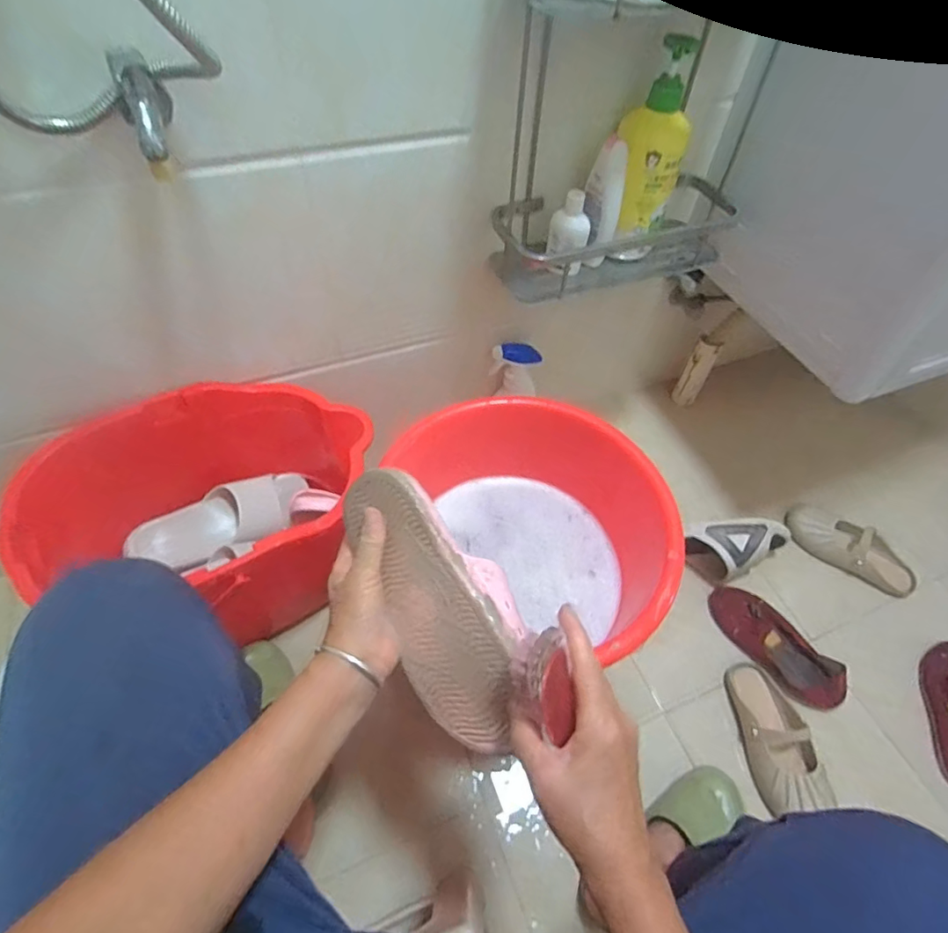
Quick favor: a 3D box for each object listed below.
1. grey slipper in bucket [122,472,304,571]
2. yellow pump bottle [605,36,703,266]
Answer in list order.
[{"bbox_3d":[-0.383,0.087,0.819,0.268,0.064,0.101,-27,60,-21],"label":"grey slipper in bucket"},{"bbox_3d":[0.222,-0.383,0.678,0.080,0.243,0.069,2,54,-2],"label":"yellow pump bottle"}]

